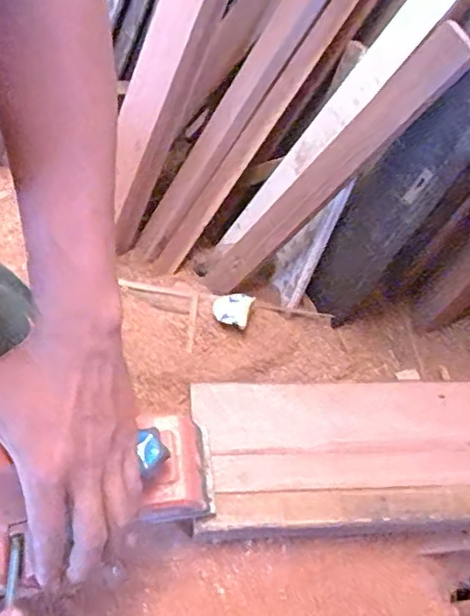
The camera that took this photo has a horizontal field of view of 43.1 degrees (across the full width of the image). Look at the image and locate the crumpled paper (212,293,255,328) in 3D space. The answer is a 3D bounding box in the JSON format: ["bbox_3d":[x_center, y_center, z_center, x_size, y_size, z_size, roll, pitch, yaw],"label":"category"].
[{"bbox_3d":[-0.009,0.001,1.337,0.085,0.013,0.074,11,75,20],"label":"crumpled paper"}]

